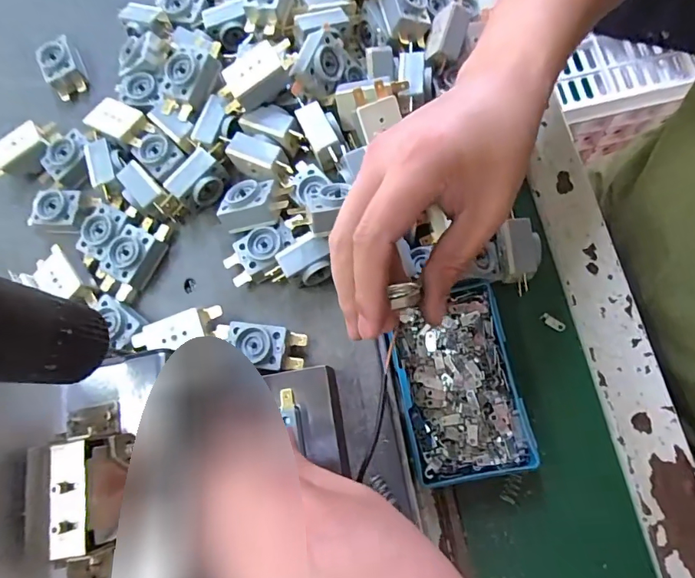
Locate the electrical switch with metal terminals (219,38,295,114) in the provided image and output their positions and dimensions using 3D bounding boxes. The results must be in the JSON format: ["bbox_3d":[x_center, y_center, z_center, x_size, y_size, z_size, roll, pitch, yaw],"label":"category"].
[{"bbox_3d":[-0.061,-0.142,0.308,0.053,0.023,0.029,-36,72,-3],"label":"electrical switch with metal terminals"}]

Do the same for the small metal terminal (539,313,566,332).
[{"bbox_3d":[0.138,0.022,0.307,0.017,0.004,0.006,34,82,16],"label":"small metal terminal"}]

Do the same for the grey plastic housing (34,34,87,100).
[{"bbox_3d":[-0.229,-0.178,0.372,0.029,0.024,0.046,-29,72,0],"label":"grey plastic housing"}]

